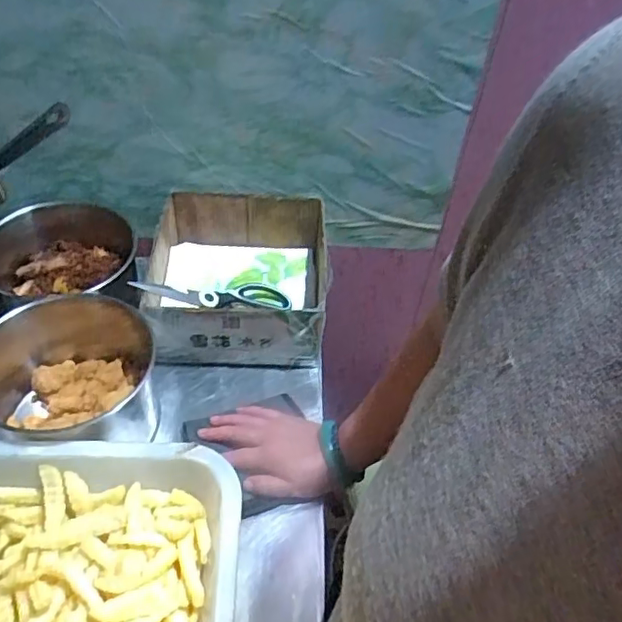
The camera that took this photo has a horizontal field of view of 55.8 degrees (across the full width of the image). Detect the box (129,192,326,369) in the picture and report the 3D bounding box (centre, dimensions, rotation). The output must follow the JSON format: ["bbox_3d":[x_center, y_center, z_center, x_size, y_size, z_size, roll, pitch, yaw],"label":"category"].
[{"bbox_3d":[-0.092,-0.042,0.742,0.211,0.111,0.213,3,45,-2],"label":"box"}]

